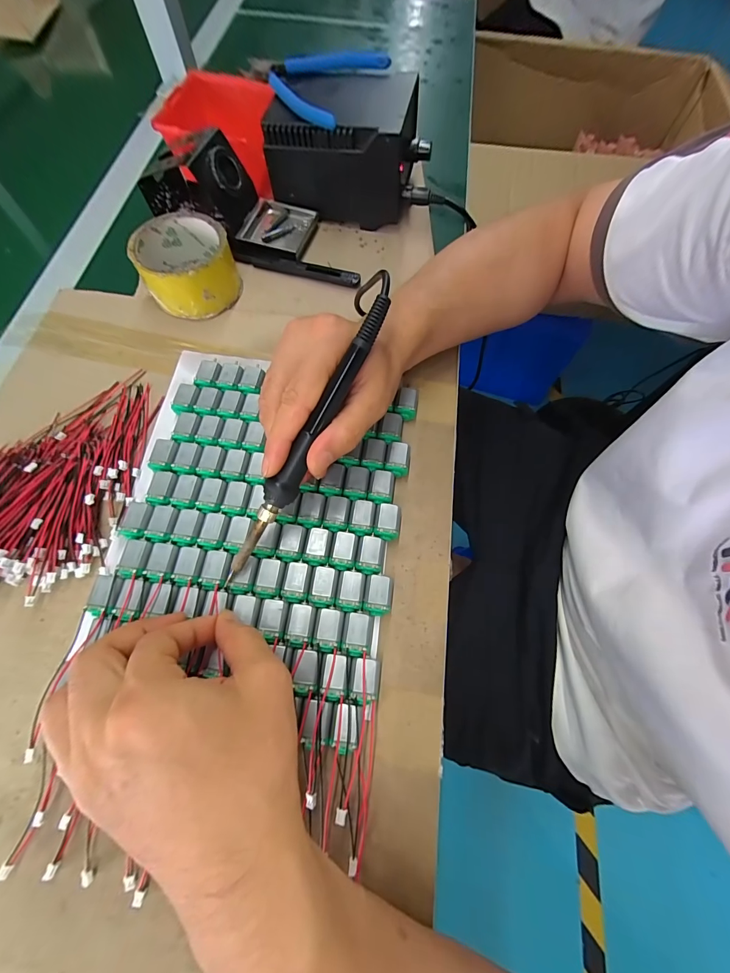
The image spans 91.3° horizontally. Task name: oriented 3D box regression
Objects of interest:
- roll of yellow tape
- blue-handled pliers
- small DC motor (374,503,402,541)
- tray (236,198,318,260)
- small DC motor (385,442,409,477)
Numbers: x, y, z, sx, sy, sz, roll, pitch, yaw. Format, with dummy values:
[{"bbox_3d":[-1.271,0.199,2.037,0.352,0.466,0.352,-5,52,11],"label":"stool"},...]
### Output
[{"bbox_3d":[-0.169,-0.210,0.343,0.083,0.054,0.083,-22,70,-10],"label":"roll of yellow tape"},{"bbox_3d":[-0.059,-0.406,0.351,0.132,0.023,0.115,32,71,11],"label":"blue-handled pliers"},{"bbox_3d":[0.017,0.028,0.274,0.019,0.015,0.027,8,68,2],"label":"small DC motor"},{"bbox_3d":[-0.092,-0.281,0.390,0.068,0.017,0.070,16,69,5],"label":"tray"},{"bbox_3d":[0.026,-0.021,0.293,0.018,0.015,0.028,6,68,1],"label":"small DC motor"}]

